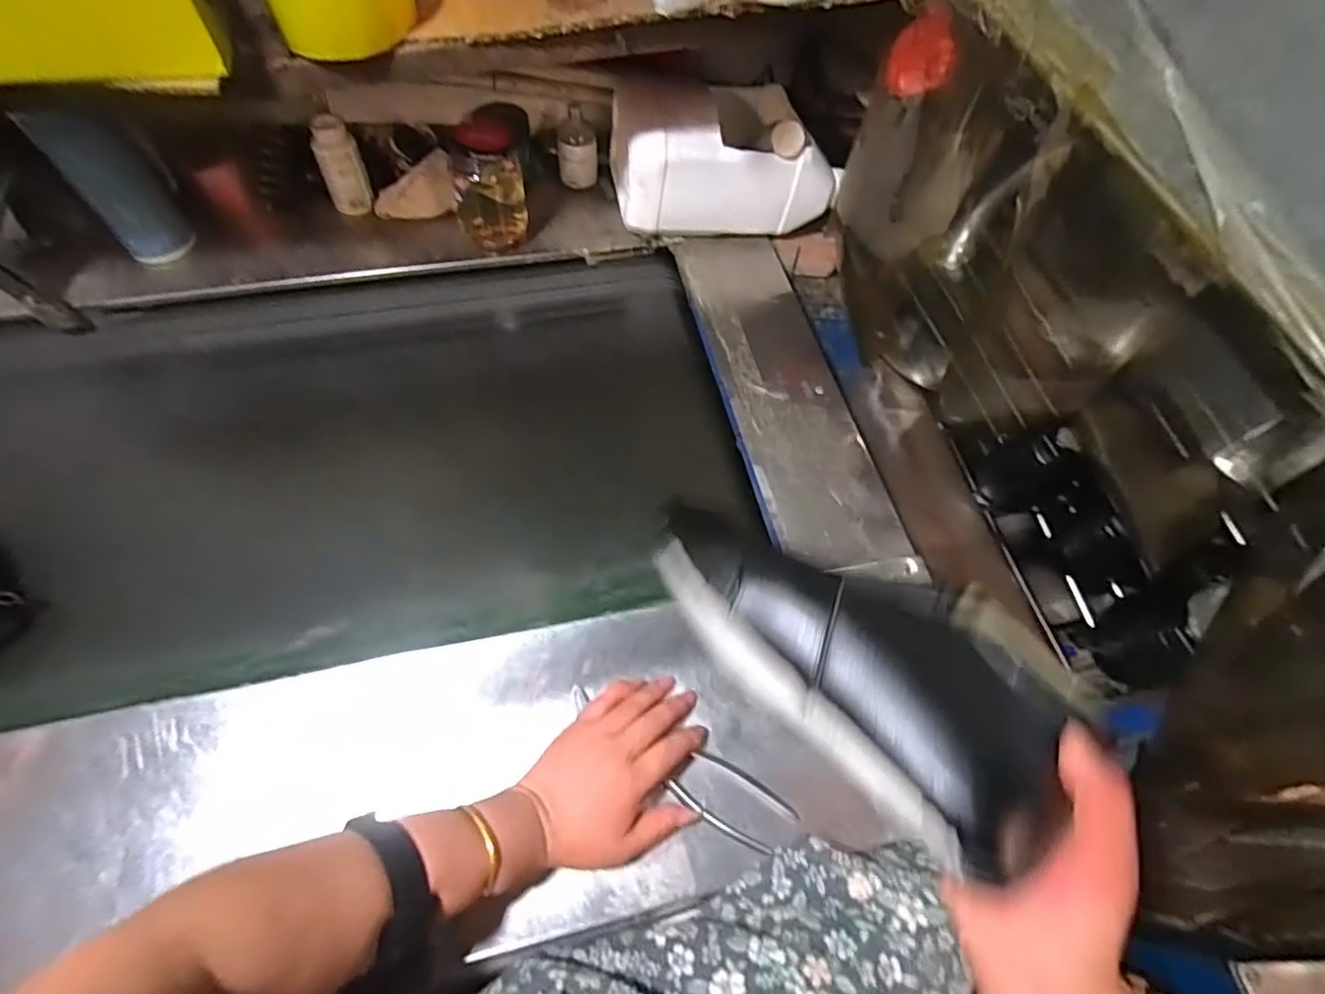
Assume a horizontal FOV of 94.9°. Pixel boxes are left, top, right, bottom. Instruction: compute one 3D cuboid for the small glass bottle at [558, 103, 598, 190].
[{"bbox_3d":[-0.114,-0.467,0.820,0.050,0.090,0.043,-12,64,-9],"label":"small glass bottle"}]

